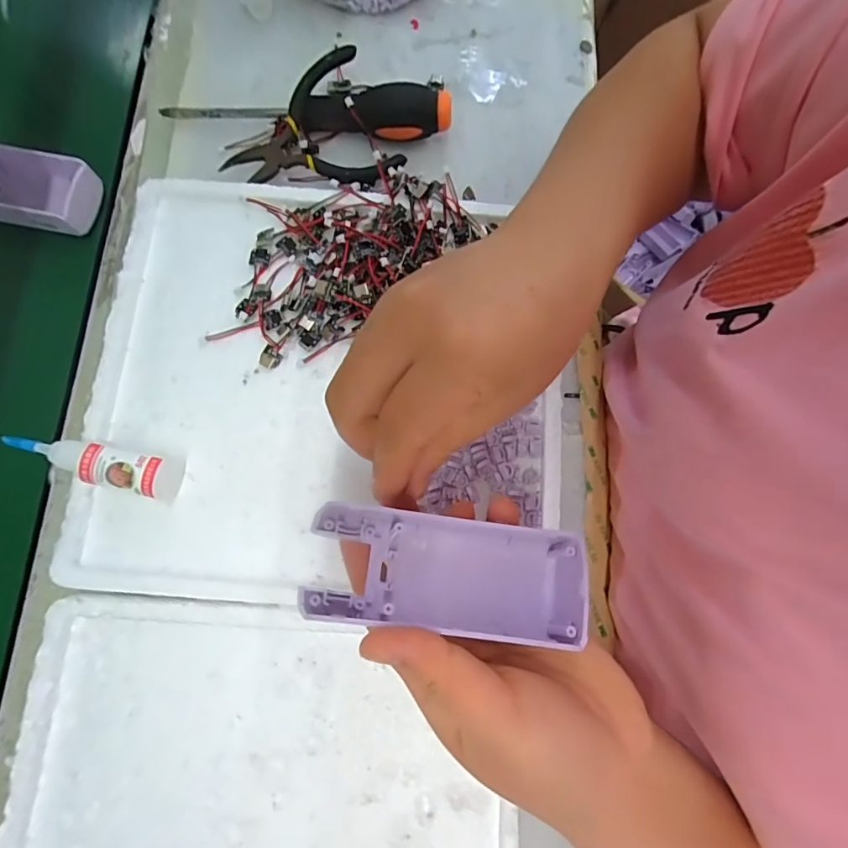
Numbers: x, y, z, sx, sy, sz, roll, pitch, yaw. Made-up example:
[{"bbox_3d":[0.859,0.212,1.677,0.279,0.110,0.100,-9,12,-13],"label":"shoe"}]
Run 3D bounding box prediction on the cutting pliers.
[{"bbox_3d":[-0.075,-0.182,0.309,0.106,0.035,0.082,-27,79,-7],"label":"cutting pliers"}]

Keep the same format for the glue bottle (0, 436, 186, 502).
[{"bbox_3d":[-0.176,0.022,0.260,0.092,0.027,0.022,13,77,1],"label":"glue bottle"}]

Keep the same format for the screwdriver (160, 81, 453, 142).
[{"bbox_3d":[-0.080,-0.214,0.321,0.194,0.028,0.025,4,77,-1],"label":"screwdriver"}]

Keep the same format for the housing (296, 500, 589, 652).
[{"bbox_3d":[0.011,0.061,0.191,0.106,0.027,0.040,10,77,0],"label":"housing"}]

